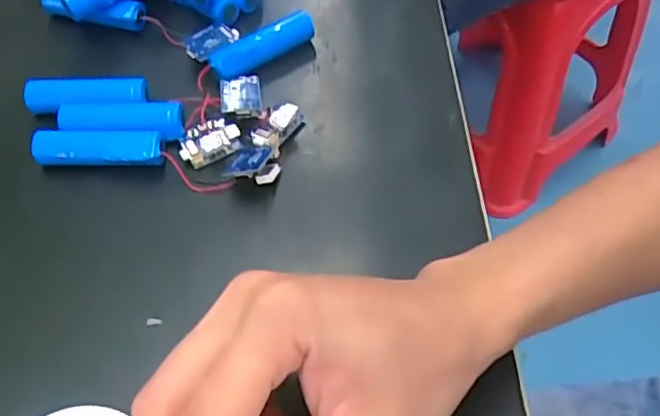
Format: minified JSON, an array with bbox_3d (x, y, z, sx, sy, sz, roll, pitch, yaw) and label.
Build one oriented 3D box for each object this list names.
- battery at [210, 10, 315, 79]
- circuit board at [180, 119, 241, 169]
[{"bbox_3d":[-0.040,-0.095,0.379,0.064,0.021,0.017,-30,60,-19],"label":"battery"},{"bbox_3d":[-0.065,-0.036,0.346,0.032,0.008,0.021,-32,60,-19],"label":"circuit board"}]

